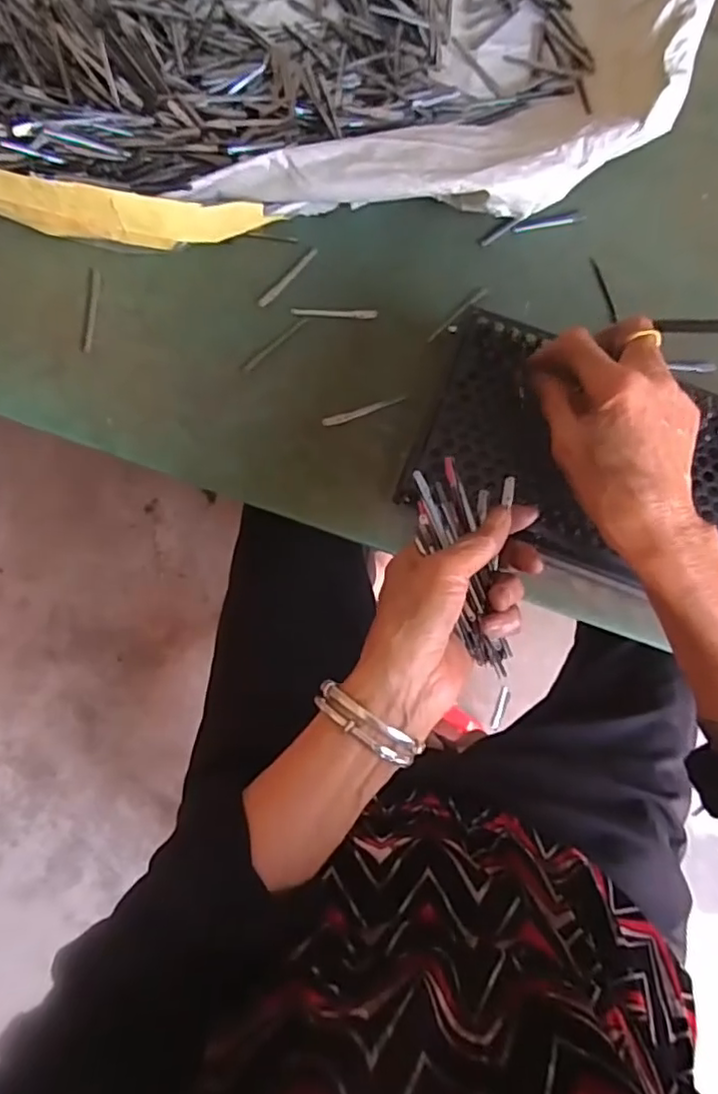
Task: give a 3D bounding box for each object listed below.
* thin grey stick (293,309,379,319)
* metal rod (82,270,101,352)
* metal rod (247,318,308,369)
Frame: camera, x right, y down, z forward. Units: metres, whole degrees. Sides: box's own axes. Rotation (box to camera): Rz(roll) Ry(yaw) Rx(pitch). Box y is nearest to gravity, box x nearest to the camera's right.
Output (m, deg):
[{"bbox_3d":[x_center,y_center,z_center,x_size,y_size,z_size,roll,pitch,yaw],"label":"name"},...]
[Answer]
[{"bbox_3d":[-0.020,-0.187,0.502,0.067,0.004,0.006,0,82,-4],"label":"thin grey stick"},{"bbox_3d":[-0.207,-0.183,0.486,0.008,0.004,0.069,1,81,-4],"label":"metal rod"},{"bbox_3d":[-0.065,-0.162,0.495,0.063,0.004,0.006,-44,87,-9],"label":"metal rod"}]

